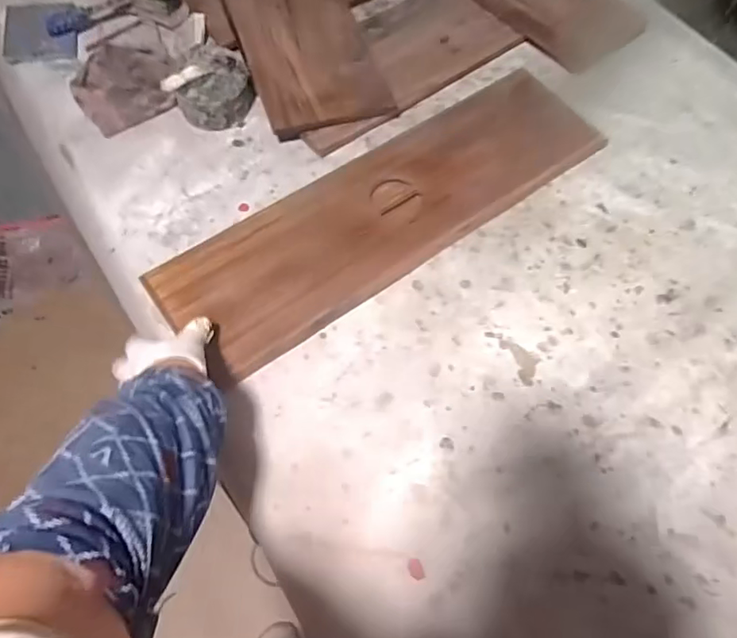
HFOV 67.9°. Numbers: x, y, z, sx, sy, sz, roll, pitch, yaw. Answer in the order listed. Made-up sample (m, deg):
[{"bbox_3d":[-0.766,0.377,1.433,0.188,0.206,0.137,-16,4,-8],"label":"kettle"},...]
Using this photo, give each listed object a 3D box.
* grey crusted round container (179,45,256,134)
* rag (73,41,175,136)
[{"bbox_3d":[-0.222,-0.335,0.785,0.106,0.060,0.108,-12,66,-7],"label":"grey crusted round container"},{"bbox_3d":[-0.357,-0.340,0.791,0.134,0.044,0.127,-25,68,-12],"label":"rag"}]

